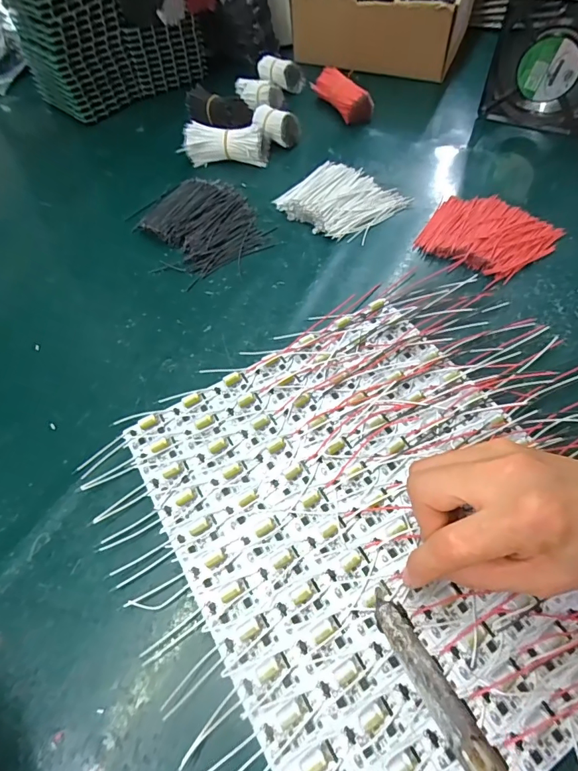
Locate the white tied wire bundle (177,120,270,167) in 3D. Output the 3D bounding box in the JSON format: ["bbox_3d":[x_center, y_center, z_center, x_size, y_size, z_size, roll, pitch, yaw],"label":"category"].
[{"bbox_3d":[-0.071,-0.271,0.491,0.094,0.034,0.033,-1,58,2],"label":"white tied wire bundle"}]

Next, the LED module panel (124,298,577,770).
[{"bbox_3d":[0.054,0.079,0.279,0.236,0.010,0.283,-28,61,-14],"label":"LED module panel"}]

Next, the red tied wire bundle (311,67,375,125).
[{"bbox_3d":[0.066,-0.359,0.536,0.036,0.032,0.083,-35,63,-18],"label":"red tied wire bundle"}]

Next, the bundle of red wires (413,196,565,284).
[{"bbox_3d":[0.186,-0.142,0.410,0.110,0.013,0.093,33,65,21],"label":"bundle of red wires"}]

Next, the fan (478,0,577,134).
[{"bbox_3d":[0.280,-0.342,0.467,0.119,0.126,0.030,19,61,14],"label":"fan"}]

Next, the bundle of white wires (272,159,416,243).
[{"bbox_3d":[0.054,-0.193,0.451,0.100,0.015,0.104,-41,65,-20],"label":"bundle of white wires"}]

